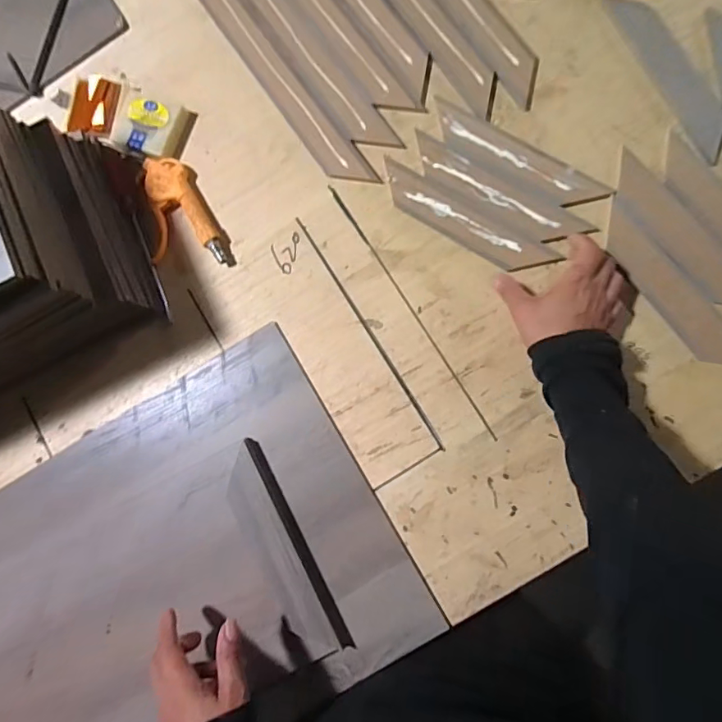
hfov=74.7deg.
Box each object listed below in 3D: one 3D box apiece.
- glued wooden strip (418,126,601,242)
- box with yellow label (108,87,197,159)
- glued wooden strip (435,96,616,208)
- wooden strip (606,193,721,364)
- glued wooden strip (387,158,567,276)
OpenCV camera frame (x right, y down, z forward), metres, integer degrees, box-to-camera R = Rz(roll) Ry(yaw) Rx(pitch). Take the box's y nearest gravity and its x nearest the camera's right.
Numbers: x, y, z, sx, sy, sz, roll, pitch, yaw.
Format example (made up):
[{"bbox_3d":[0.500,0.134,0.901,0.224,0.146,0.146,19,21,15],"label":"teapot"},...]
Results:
[{"bbox_3d":[0.147,-0.185,0.522,0.208,0.007,0.045,33,89,9],"label":"glued wooden strip"},{"bbox_3d":[-0.256,-0.288,0.581,0.089,0.024,0.075,19,87,9],"label":"box with yellow label"},{"bbox_3d":[0.171,-0.228,0.527,0.210,0.004,0.046,34,89,9],"label":"glued wooden strip"},{"bbox_3d":[0.329,-0.072,0.501,0.052,0.010,0.217,-38,86,2],"label":"wooden strip"},{"bbox_3d":[0.113,-0.154,0.523,0.210,0.008,0.045,33,89,9],"label":"glued wooden strip"}]

